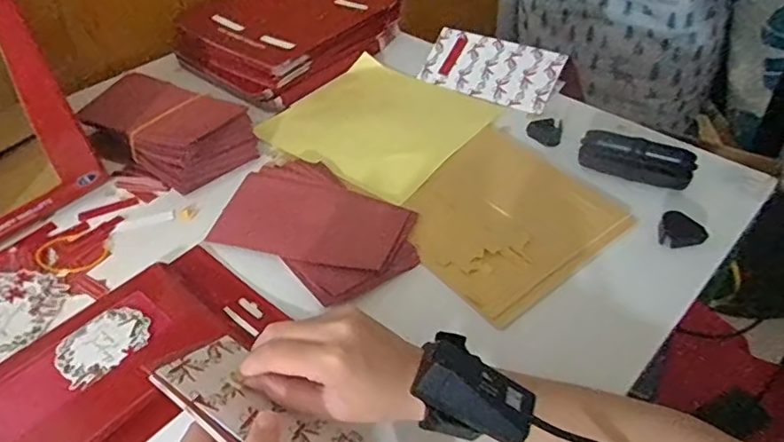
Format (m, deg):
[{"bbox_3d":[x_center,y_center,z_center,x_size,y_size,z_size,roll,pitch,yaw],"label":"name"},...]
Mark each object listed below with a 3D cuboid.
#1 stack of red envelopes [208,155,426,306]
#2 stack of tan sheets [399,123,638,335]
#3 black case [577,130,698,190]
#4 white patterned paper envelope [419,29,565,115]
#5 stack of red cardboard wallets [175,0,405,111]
[{"bbox_3d":[-0.071,-0.001,0.557,0.195,0.016,0.134,29,52,25],"label":"stack of red envelopes"},{"bbox_3d":[0.106,-0.010,0.574,0.196,0.010,0.195,-29,52,-26],"label":"stack of tan sheets"},{"bbox_3d":[0.255,-0.063,0.607,0.110,0.025,0.050,16,47,21],"label":"black case"},{"bbox_3d":[0.123,-0.196,0.740,0.174,0.011,0.085,23,79,24],"label":"white patterned paper envelope"},{"bbox_3d":[-0.135,-0.263,0.789,0.208,0.060,0.244,30,53,26],"label":"stack of red cardboard wallets"}]

